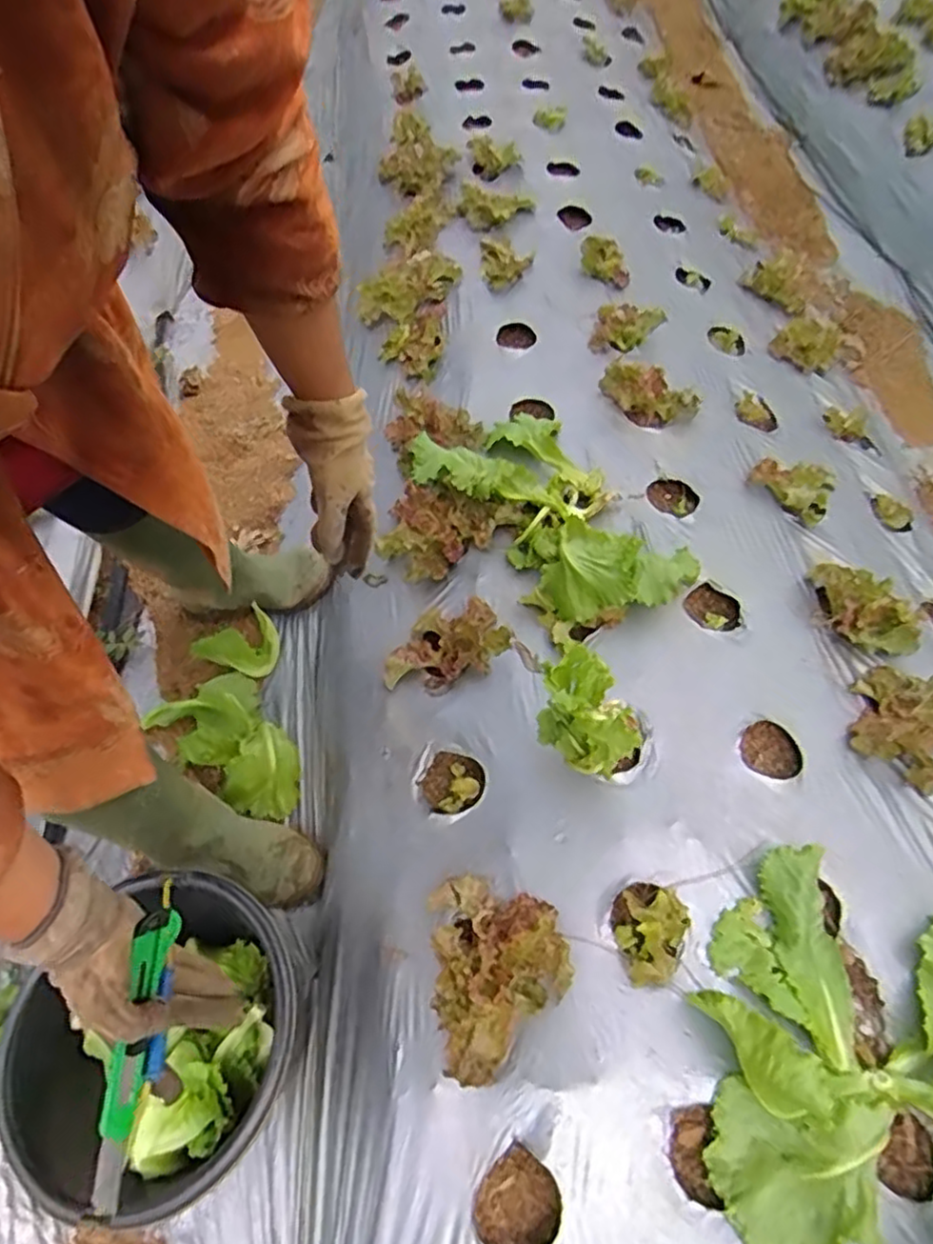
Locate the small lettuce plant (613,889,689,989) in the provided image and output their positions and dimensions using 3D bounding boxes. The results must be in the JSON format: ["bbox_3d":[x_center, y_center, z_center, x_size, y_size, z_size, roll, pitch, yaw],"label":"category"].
[{"bbox_3d":[0.190,0.314,0.682,0.075,0.042,0.091,-4,62,-3],"label":"small lettuce plant"}]

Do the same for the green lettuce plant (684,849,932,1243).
[{"bbox_3d":[0.352,0.366,0.632,0.361,0.124,0.271,-26,65,-14],"label":"green lettuce plant"}]

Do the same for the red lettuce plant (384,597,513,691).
[{"bbox_3d":[-0.031,0.030,0.882,0.161,0.072,0.101,-23,65,-13],"label":"red lettuce plant"}]

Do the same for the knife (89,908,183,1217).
[{"bbox_3d":[-0.239,0.306,0.484,0.023,0.019,0.183,4,64,0],"label":"knife"}]

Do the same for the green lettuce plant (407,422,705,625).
[{"bbox_3d":[0.114,-0.168,0.951,0.225,0.111,0.433,-32,67,-17],"label":"green lettuce plant"}]

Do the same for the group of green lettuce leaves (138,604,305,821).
[{"bbox_3d":[-0.358,0.145,0.984,0.192,0.084,0.319,-14,63,-9],"label":"group of green lettuce leaves"}]

